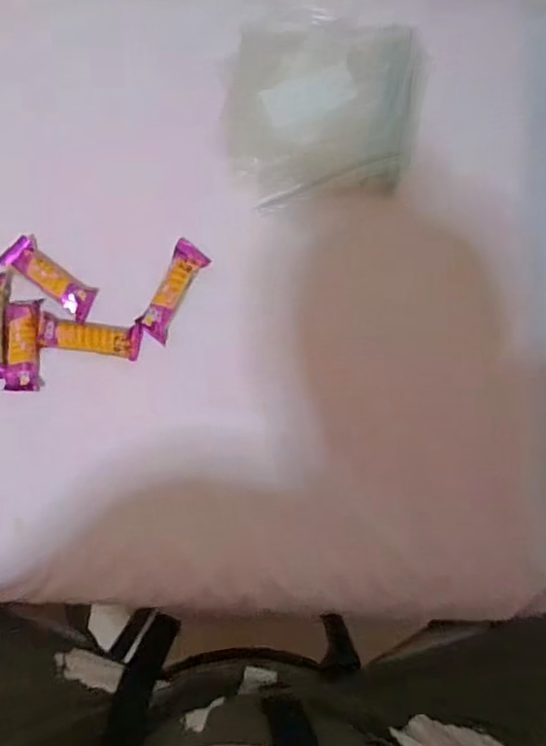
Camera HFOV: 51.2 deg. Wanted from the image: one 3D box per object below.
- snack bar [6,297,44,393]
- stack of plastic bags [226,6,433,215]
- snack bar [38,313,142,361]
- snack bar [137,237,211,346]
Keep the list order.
[{"bbox_3d":[-0.218,-0.025,0.496,0.026,0.012,0.080,-1,85,0],"label":"snack bar"},{"bbox_3d":[0.048,-0.244,0.520,0.178,0.018,0.172,-6,85,-1],"label":"stack of plastic bags"},{"bbox_3d":[-0.161,-0.032,0.496,0.086,0.013,0.029,8,85,1],"label":"snack bar"},{"bbox_3d":[-0.090,-0.074,0.509,0.030,0.024,0.089,27,85,2],"label":"snack bar"}]

